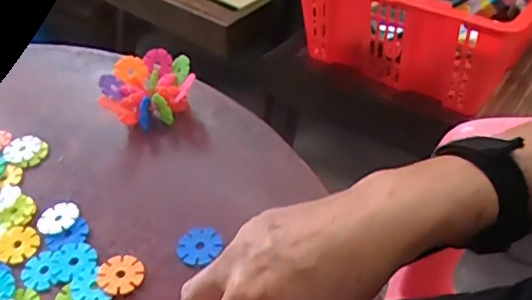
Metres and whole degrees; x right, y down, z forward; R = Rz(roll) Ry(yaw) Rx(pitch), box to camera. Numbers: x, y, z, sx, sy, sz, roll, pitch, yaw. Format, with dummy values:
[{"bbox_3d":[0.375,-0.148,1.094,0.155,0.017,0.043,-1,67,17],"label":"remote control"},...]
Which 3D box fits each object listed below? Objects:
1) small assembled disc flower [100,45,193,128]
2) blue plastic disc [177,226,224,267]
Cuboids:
[{"bbox_3d":[-0.106,-0.055,0.516,0.083,0.041,0.072,-10,46,-3],"label":"small assembled disc flower"},{"bbox_3d":[-0.048,0.068,0.403,0.030,0.004,0.029,-3,46,3],"label":"blue plastic disc"}]

